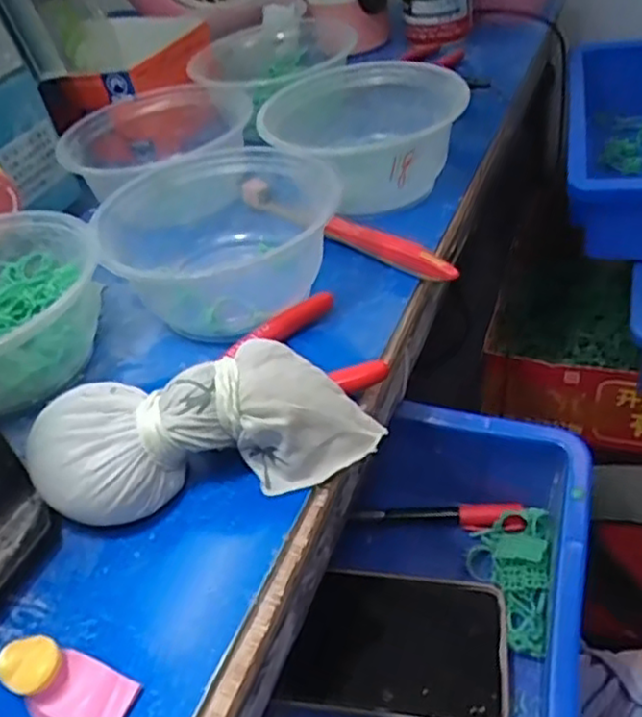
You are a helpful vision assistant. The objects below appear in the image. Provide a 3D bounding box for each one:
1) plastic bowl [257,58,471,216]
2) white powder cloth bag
[{"bbox_3d":[0.024,-0.157,0.471,0.126,0.056,0.137,-6,41,5],"label":"plastic bowl"},{"bbox_3d":[-0.049,0.033,0.302,0.143,0.052,0.053,-14,42,-5],"label":"white powder cloth bag"}]

